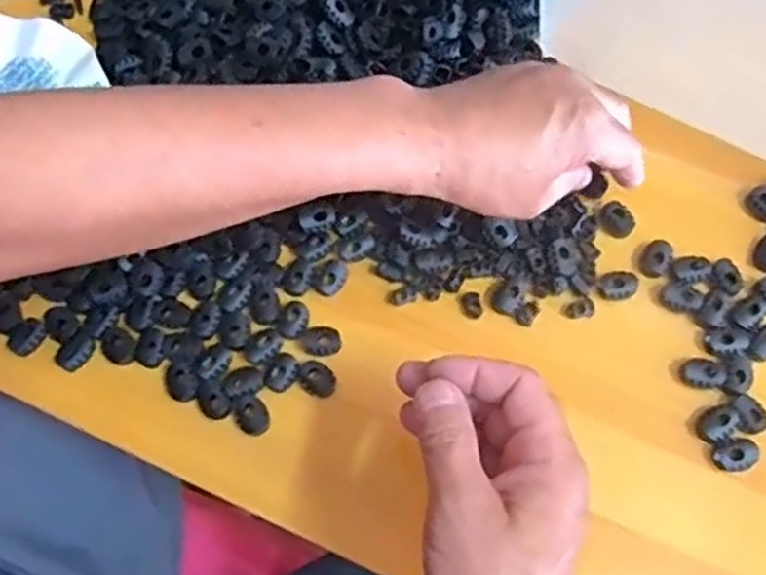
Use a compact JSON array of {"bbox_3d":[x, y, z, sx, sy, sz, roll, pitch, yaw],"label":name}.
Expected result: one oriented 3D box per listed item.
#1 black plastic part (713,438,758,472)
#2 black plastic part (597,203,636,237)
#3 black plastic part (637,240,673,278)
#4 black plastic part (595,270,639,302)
[{"bbox_3d":[0.189,0.090,0.414,0.022,0.006,0.016,-7,69,-2],"label":"black plastic part"},{"bbox_3d":[0.141,-0.041,0.466,0.022,0.006,0.018,42,75,15],"label":"black plastic part"},{"bbox_3d":[0.162,-0.017,0.457,0.017,0.007,0.024,26,71,10],"label":"black plastic part"},{"bbox_3d":[0.137,-0.002,0.451,0.023,0.008,0.017,-14,69,-5],"label":"black plastic part"}]

